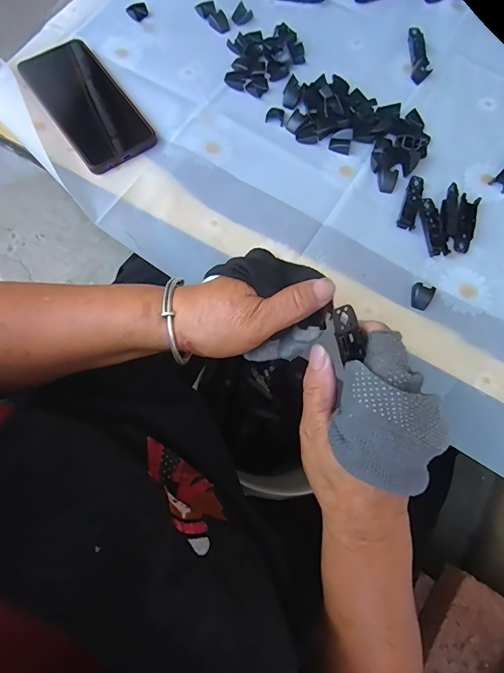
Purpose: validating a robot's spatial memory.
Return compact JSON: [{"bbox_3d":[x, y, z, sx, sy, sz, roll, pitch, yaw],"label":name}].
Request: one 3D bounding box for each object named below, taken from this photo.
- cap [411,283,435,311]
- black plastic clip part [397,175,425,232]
[{"bbox_3d":[0.157,-0.037,0.366,0.020,0.010,0.021,1,73,-2],"label":"cap"},{"bbox_3d":[0.163,-0.137,0.400,0.016,0.005,0.063,18,73,4],"label":"black plastic clip part"}]

